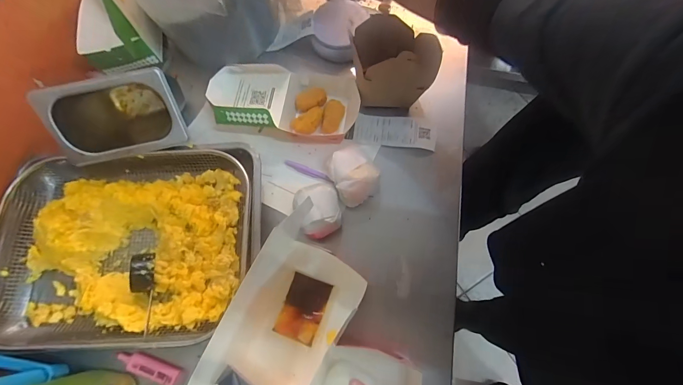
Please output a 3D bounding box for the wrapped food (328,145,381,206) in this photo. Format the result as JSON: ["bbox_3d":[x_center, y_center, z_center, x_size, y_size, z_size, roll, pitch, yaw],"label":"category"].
[{"bbox_3d":[0.018,-0.026,0.498,0.064,0.051,0.083,-28,75,-6],"label":"wrapped food"}]

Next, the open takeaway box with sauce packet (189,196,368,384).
[{"bbox_3d":[-0.076,0.169,0.442,0.158,0.049,0.283,28,74,8],"label":"open takeaway box with sauce packet"}]

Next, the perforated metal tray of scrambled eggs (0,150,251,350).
[{"bbox_3d":[-0.325,0.068,0.491,0.358,0.098,0.296,-3,72,-1],"label":"perforated metal tray of scrambled eggs"}]

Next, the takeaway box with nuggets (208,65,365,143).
[{"bbox_3d":[-0.095,-0.150,0.537,0.244,0.064,0.126,-3,74,1],"label":"takeaway box with nuggets"}]

